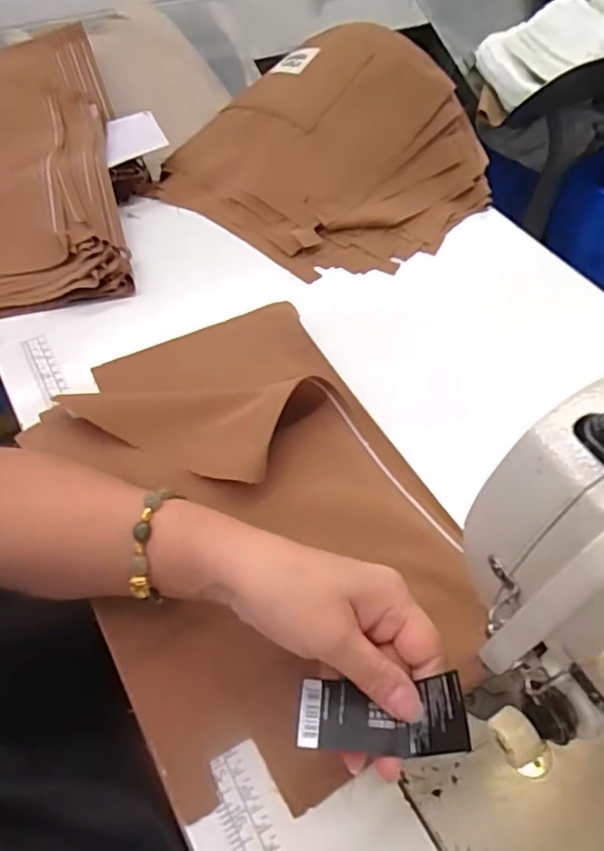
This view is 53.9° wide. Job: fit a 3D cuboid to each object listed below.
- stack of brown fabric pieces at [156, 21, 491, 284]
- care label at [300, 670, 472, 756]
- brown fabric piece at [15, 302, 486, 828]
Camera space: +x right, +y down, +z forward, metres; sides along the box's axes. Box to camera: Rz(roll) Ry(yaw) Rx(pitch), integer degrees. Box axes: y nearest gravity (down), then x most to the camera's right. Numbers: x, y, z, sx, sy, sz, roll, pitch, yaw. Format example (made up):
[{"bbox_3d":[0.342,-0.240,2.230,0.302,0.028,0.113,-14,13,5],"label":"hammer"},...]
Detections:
[{"bbox_3d":[0.032,-0.312,0.652,0.314,0.131,0.241,35,59,21],"label":"stack of brown fabric pieces"},{"bbox_3d":[0.040,0.146,0.299,0.083,0.013,0.033,-8,51,19],"label":"care label"},{"bbox_3d":[-0.040,0.054,0.421,0.239,0.031,0.345,-26,59,-20],"label":"brown fabric piece"}]

